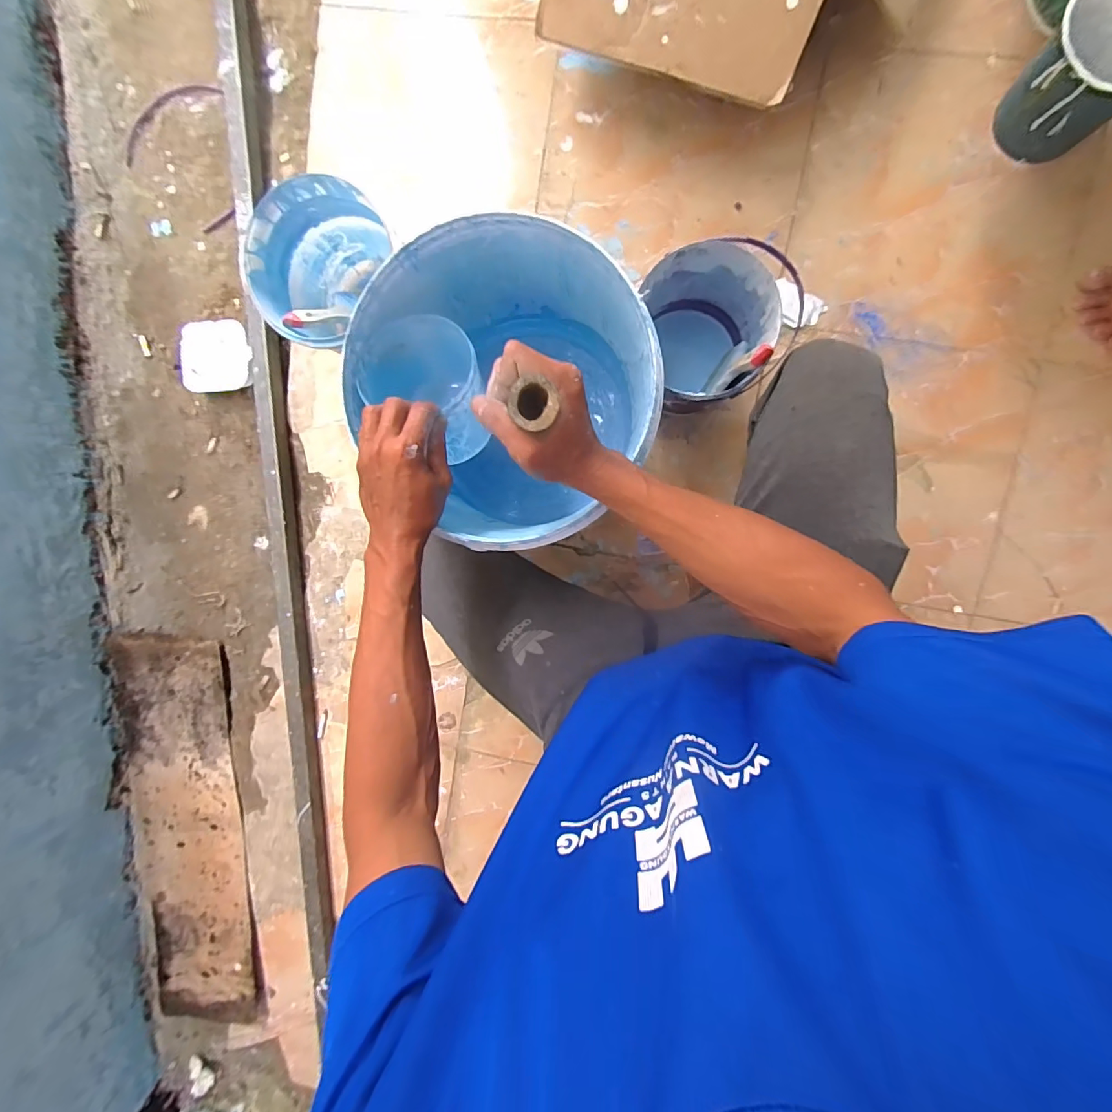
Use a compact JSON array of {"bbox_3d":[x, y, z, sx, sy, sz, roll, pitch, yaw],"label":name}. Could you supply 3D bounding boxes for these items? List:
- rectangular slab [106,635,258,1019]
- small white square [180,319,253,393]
[{"bbox_3d":[-0.725,0.537,0.928,0.228,0.038,0.774,-3,95,7],"label":"rectangular slab"},{"bbox_3d":[-0.583,-0.342,0.812,0.130,0.019,0.115,-3,96,5],"label":"small white square"}]

